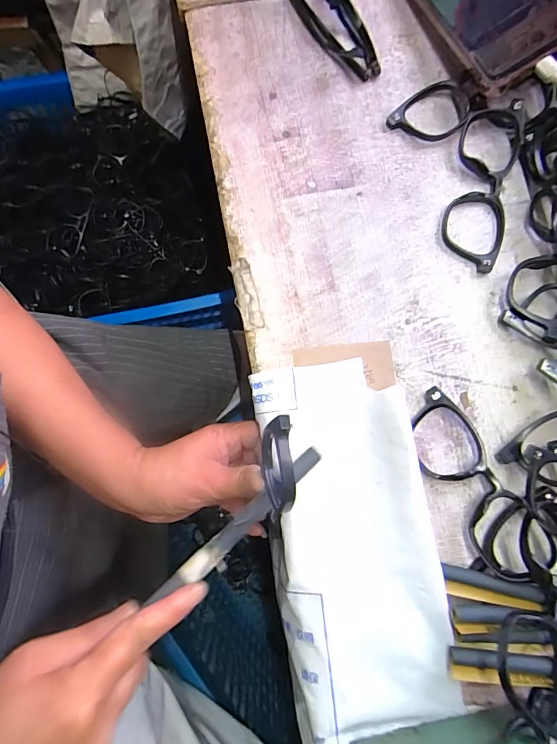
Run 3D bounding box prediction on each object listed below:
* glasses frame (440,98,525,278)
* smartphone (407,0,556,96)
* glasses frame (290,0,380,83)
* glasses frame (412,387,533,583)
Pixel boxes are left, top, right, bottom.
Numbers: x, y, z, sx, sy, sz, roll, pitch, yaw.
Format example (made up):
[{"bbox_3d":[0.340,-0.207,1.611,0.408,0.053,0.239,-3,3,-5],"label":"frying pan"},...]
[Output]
[{"bbox_3d":[0.162,-0.148,0.328,0.049,0.019,0.140,15,80,2],"label":"glasses frame"},{"bbox_3d":[0.163,-0.299,0.337,0.079,0.017,0.162,-28,70,19],"label":"smartphone"},{"bbox_3d":[0.037,-0.307,0.342,0.027,0.042,0.139,-29,81,-5],"label":"glasses frame"},{"bbox_3d":[0.131,0.074,0.286,0.045,0.023,0.130,-27,81,-5],"label":"glasses frame"}]

